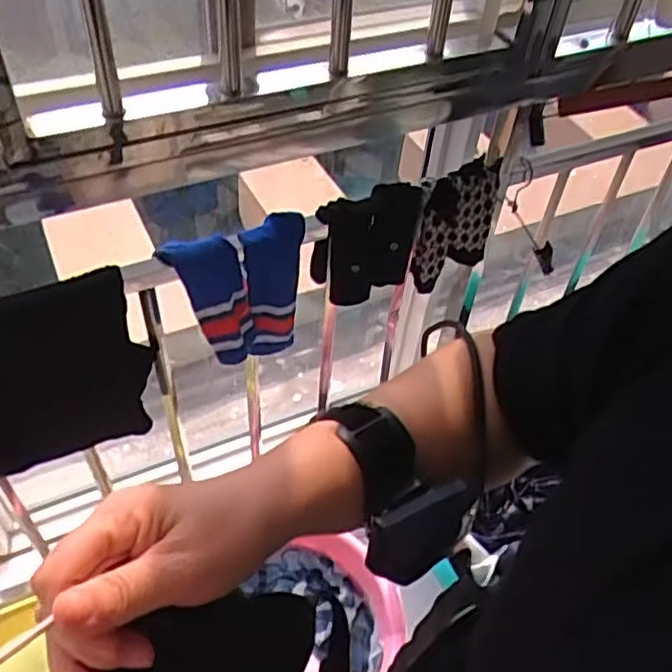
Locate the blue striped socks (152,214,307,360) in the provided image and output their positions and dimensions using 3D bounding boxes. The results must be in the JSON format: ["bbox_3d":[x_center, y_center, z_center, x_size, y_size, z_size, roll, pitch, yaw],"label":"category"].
[{"bbox_3d":[-0.129,-0.050,0.938,0.170,0.209,0.066,-21,55,-21],"label":"blue striped socks"}]

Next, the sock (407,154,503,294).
[{"bbox_3d":[0.174,-0.158,1.036,0.119,0.218,0.043,-10,44,-20],"label":"sock"}]

